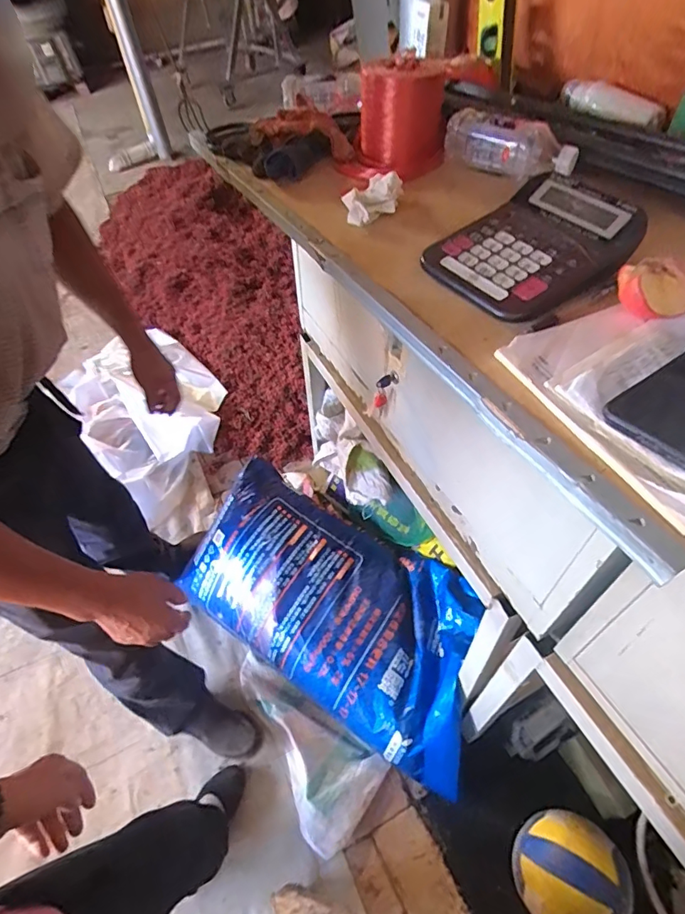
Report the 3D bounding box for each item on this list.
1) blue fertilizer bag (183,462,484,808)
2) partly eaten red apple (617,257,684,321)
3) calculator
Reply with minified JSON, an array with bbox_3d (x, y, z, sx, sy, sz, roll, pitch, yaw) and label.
[{"bbox_3d":[-0.030,0.348,1.198,0.818,0.190,0.408,25,57,24],"label":"blue fertilizer bag"},{"bbox_3d":[0.260,-0.139,0.404,0.058,0.037,0.044,-23,52,-13],"label":"partly eaten red apple"},{"bbox_3d":[0.183,-0.203,0.461,0.176,0.042,0.146,-28,53,-16],"label":"calculator"}]

